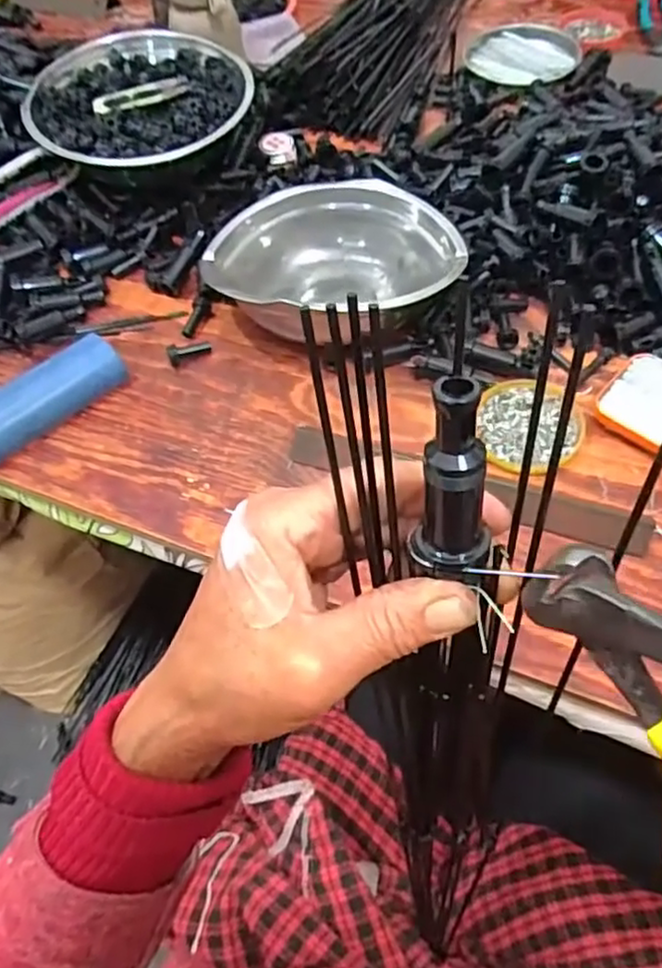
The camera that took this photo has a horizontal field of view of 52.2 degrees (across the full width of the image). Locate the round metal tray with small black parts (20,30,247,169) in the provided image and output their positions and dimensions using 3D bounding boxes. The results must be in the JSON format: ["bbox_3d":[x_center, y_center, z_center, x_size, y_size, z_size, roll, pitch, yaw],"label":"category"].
[{"bbox_3d":[-0.205,-0.396,0.700,0.216,0.053,0.183,-32,61,-14],"label":"round metal tray with small black parts"}]

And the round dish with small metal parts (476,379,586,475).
[{"bbox_3d":[0.156,-0.047,0.530,0.080,0.011,0.089,5,59,8],"label":"round dish with small metal parts"}]

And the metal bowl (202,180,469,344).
[{"bbox_3d":[0.003,-0.202,0.604,0.219,0.059,0.160,-5,58,2],"label":"metal bowl"}]

